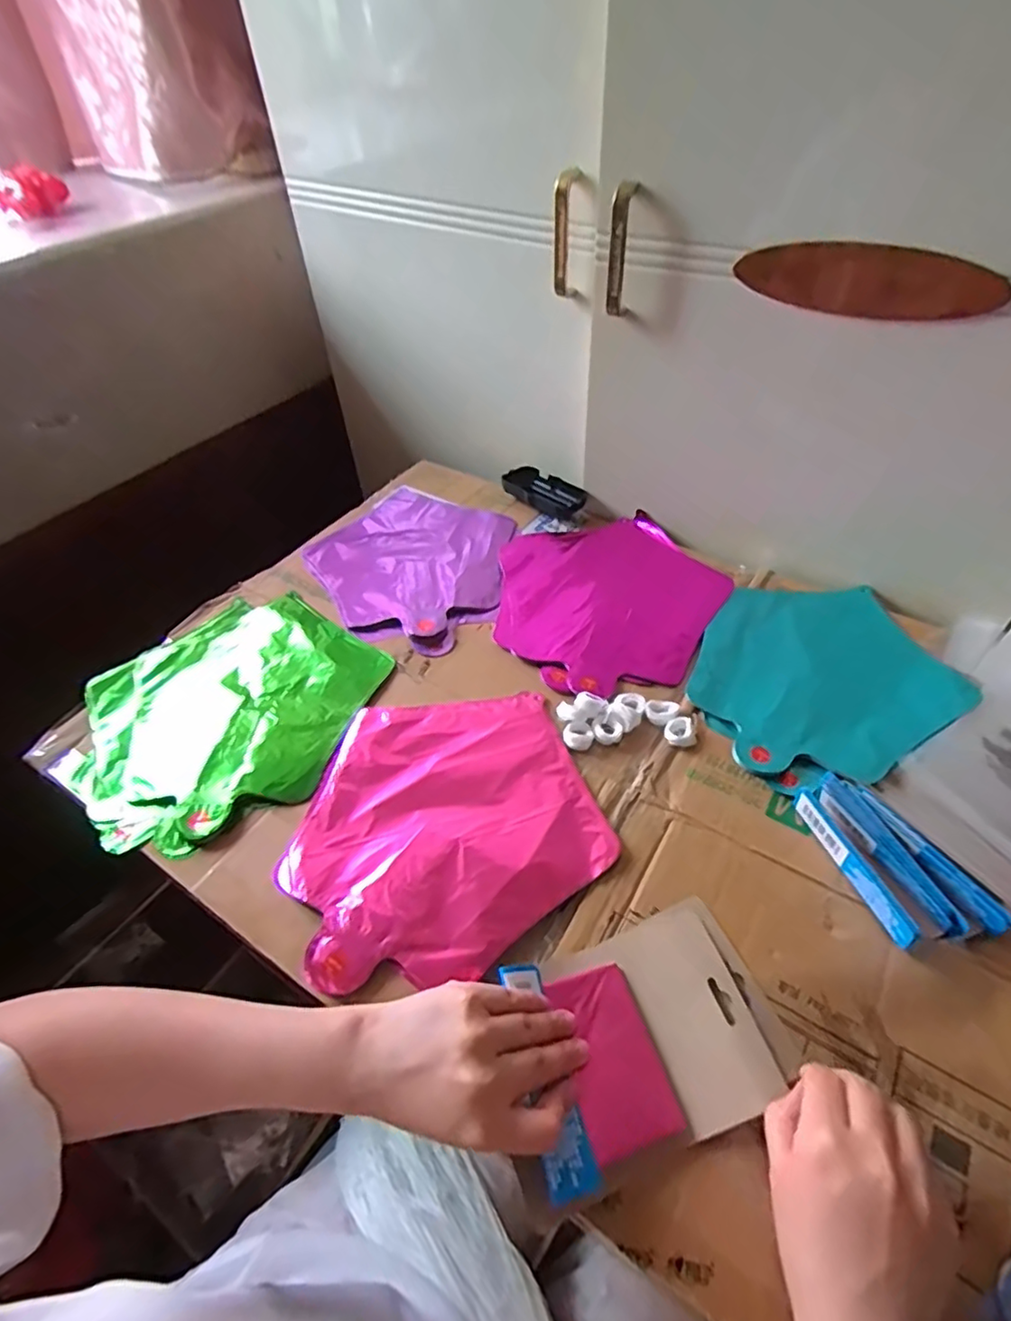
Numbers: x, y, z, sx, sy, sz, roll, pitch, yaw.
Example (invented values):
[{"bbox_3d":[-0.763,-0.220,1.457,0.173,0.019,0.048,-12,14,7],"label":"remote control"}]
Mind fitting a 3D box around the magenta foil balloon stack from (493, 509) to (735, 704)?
[{"bbox_3d":[0.097,-0.073,0.638,0.228,0.007,0.264,24,53,22],"label":"magenta foil balloon stack"}]

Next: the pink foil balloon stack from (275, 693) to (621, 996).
[{"bbox_3d":[-0.050,0.118,0.471,0.223,0.008,0.216,-18,50,-14],"label":"pink foil balloon stack"}]

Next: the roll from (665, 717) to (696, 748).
[{"bbox_3d":[0.146,0.060,0.515,0.024,0.009,0.024,-1,48,1],"label":"roll"}]

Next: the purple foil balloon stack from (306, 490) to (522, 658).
[{"bbox_3d":[-0.101,-0.112,0.685,0.231,0.019,0.231,20,51,19],"label":"purple foil balloon stack"}]

